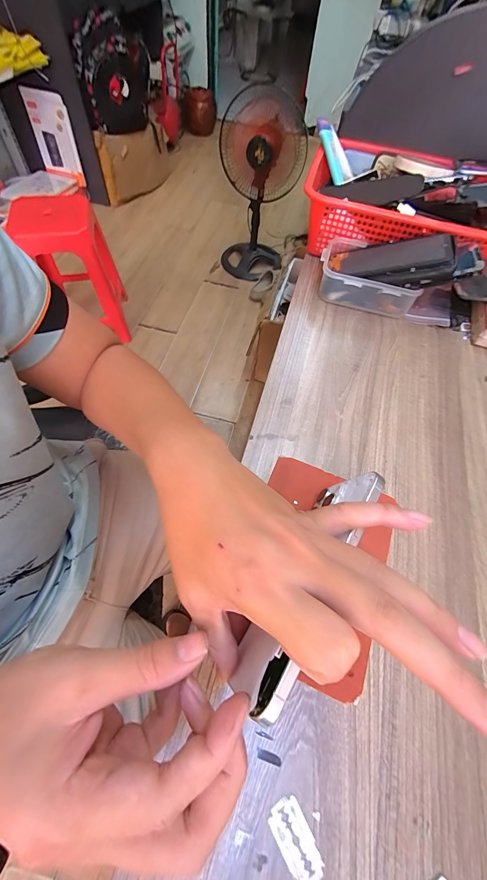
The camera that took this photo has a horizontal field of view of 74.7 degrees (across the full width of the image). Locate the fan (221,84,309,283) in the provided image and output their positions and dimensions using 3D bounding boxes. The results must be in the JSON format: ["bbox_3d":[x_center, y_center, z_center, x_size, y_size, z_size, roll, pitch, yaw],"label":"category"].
[{"bbox_3d":[0.068,-1.140,1.504,0.344,0.632,0.360,3,61,-2],"label":"fan"}]

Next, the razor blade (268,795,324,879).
[{"bbox_3d":[0.035,0.265,0.210,0.021,0.004,0.042,-28,67,-17],"label":"razor blade"}]

